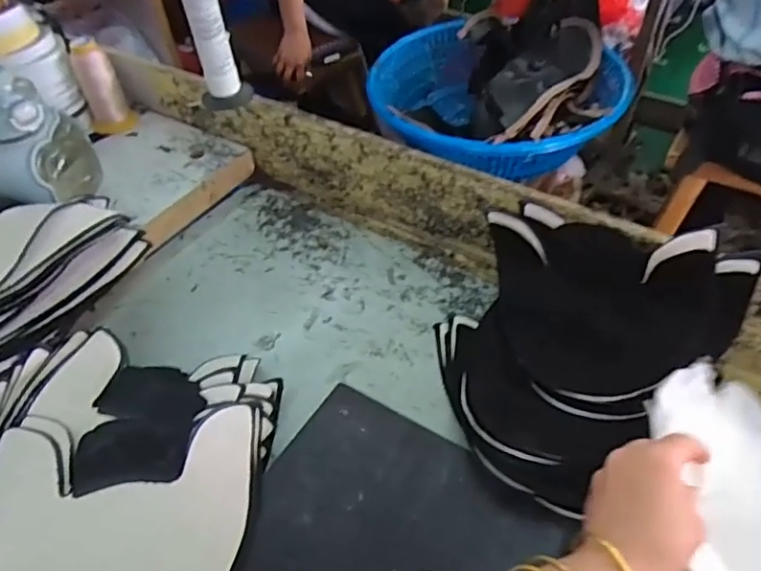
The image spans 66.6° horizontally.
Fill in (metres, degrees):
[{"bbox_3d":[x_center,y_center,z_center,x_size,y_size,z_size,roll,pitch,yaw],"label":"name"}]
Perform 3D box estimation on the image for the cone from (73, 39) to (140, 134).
[{"bbox_3d":[-0.370,-0.261,0.777,0.055,0.122,0.049,18,51,20],"label":"cone"}]

